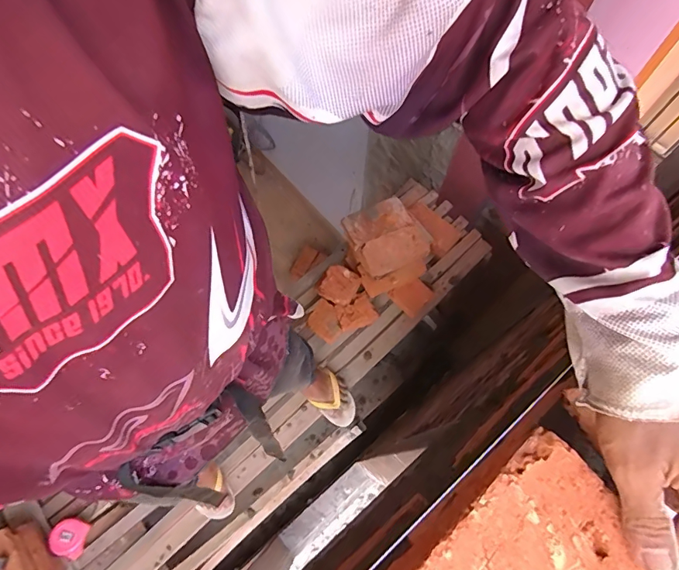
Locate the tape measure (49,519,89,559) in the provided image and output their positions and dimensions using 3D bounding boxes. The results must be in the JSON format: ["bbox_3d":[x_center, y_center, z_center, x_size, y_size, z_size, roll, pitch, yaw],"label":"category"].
[{"bbox_3d":[-0.725,0.678,1.176,0.084,0.041,0.088,0,67,-1],"label":"tape measure"}]

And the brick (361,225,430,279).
[{"bbox_3d":[0.171,-0.103,1.324,0.216,0.062,0.104,-22,69,-10],"label":"brick"}]

